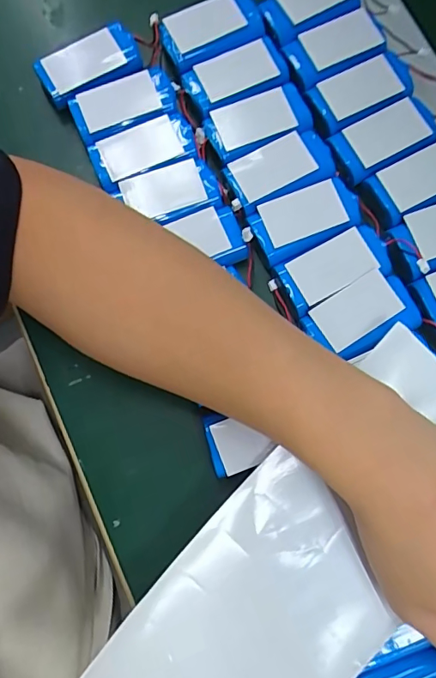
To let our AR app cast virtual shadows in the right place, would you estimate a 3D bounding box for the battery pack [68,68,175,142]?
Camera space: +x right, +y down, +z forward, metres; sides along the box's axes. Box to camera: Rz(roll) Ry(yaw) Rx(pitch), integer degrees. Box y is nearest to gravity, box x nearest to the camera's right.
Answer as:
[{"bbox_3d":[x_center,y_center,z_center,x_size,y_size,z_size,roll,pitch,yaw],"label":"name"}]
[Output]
[{"bbox_3d":[-0.062,-0.155,0.318,0.067,0.010,0.034,-23,80,-6],"label":"battery pack"}]

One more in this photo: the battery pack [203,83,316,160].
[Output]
[{"bbox_3d":[0.026,-0.143,0.314,0.063,0.006,0.036,-21,79,-6],"label":"battery pack"}]

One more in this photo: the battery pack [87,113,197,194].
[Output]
[{"bbox_3d":[-0.048,-0.123,0.313,0.067,0.009,0.033,-25,80,-7],"label":"battery pack"}]

